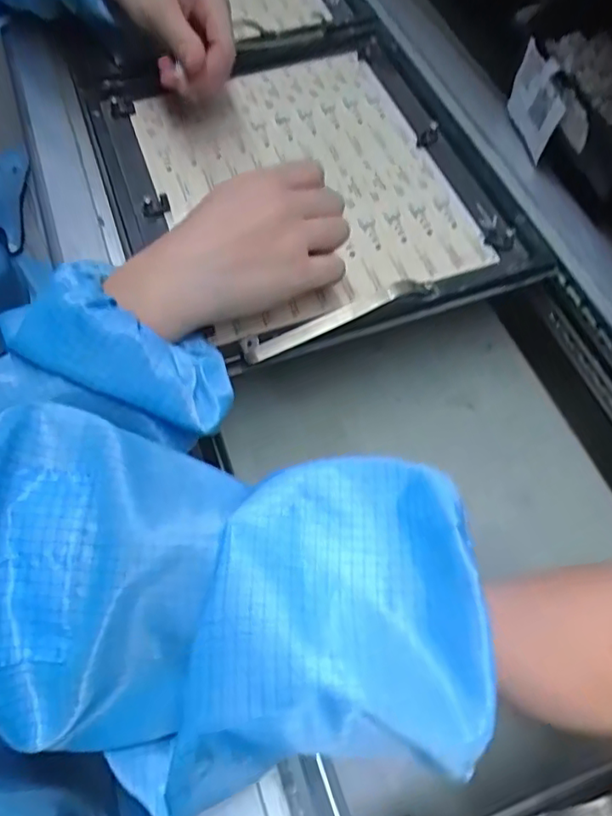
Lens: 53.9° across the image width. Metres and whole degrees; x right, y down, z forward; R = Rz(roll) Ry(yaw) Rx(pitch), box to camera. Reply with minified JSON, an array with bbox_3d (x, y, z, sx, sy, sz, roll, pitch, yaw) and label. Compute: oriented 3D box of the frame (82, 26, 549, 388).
[{"bbox_3d":[-0.012,-0.184,0.469,0.266,0.033,0.322,-20,63,-10],"label":"frame"}]

